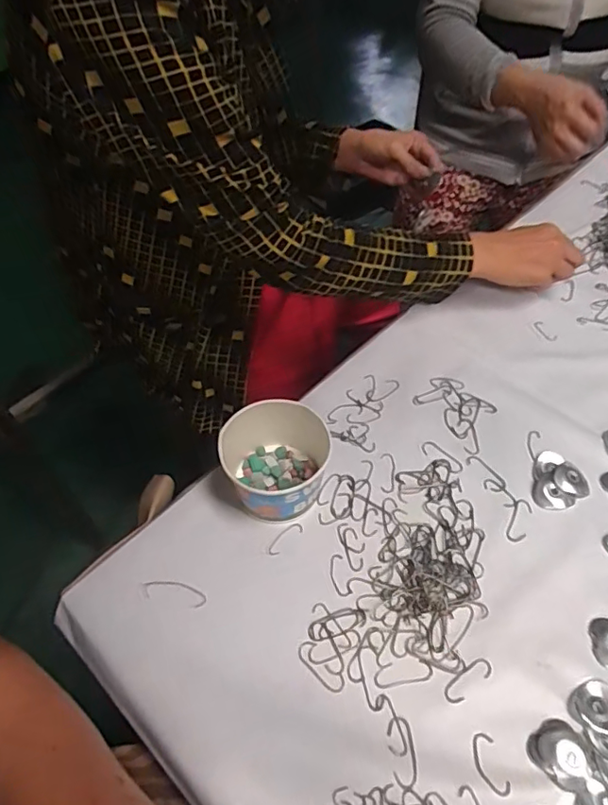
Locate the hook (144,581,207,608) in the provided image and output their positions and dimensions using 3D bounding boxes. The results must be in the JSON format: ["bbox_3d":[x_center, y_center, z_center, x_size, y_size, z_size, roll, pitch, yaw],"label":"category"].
[{"bbox_3d":[-0.109,0.161,0.461,0.054,0.004,0.018,9,53,8],"label":"hook"}]

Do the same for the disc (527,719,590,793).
[{"bbox_3d":[0.181,0.247,0.381,0.036,0.006,0.039,-1,52,1],"label":"disc"}]

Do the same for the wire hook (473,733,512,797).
[{"bbox_3d":[0.130,0.253,0.380,0.018,0.004,0.038,-12,53,-8],"label":"wire hook"}]

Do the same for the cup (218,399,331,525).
[{"bbox_3d":[-0.025,0.053,0.492,0.092,0.076,0.093,-1,52,1],"label":"cup"}]

